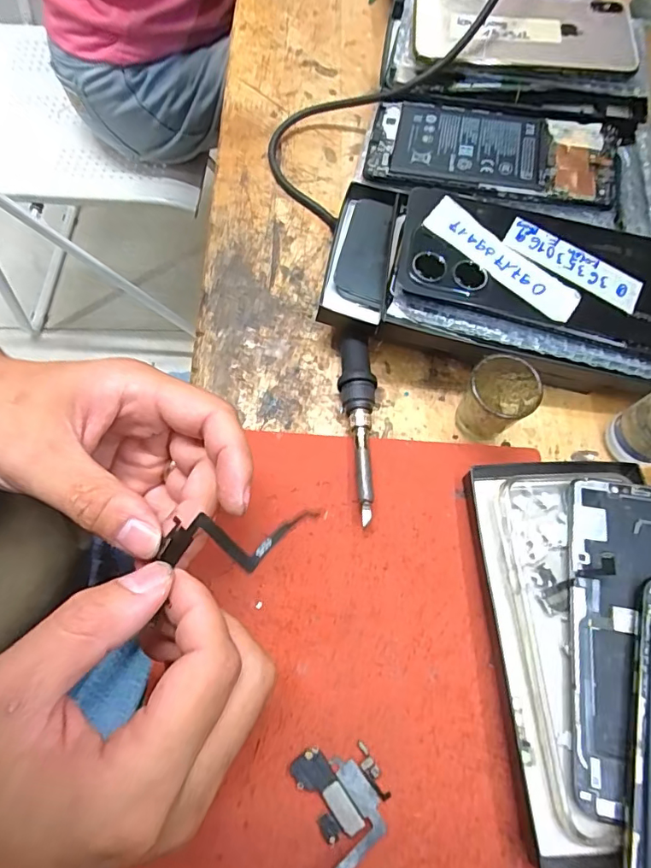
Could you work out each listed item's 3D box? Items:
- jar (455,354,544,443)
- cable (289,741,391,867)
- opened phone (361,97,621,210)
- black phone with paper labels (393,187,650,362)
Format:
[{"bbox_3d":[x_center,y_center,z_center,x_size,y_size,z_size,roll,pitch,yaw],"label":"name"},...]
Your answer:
[{"bbox_3d":[0.094,-0.019,0.277,0.032,0.048,0.034,0,70,-1],"label":"jar"},{"bbox_3d":[0.011,0.175,0.217,0.038,0.014,0.067,-16,71,-7],"label":"cable"},{"bbox_3d":[0.109,-0.186,0.326,0.156,0.015,0.081,9,70,2],"label":"opened phone"},{"bbox_3d":[0.122,-0.093,0.278,0.160,0.012,0.072,15,76,-2],"label":"black phone with paper labels"}]

